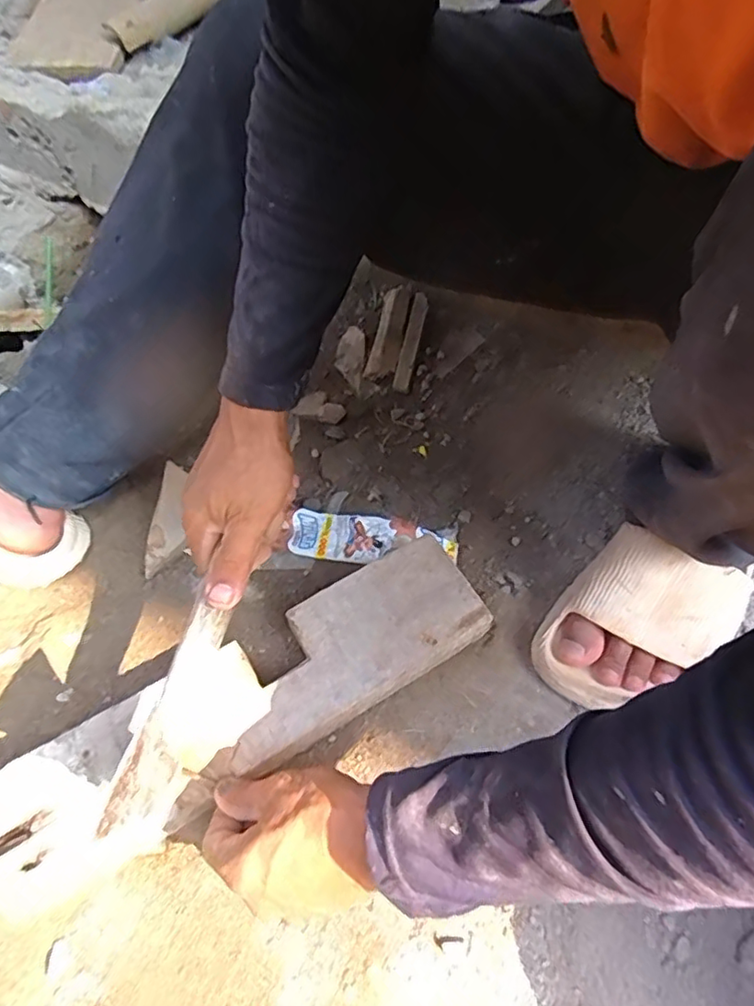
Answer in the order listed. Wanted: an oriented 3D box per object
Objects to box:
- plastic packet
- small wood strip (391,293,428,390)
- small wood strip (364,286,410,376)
[{"bbox_3d":[-0.004,0.035,0.588,0.162,0.013,0.048,8,61,6],"label":"plastic packet"},{"bbox_3d":[0.039,-0.188,0.696,0.019,0.005,0.122,12,81,9],"label":"small wood strip"},{"bbox_3d":[0.015,-0.202,0.702,0.034,0.004,0.110,13,81,9],"label":"small wood strip"}]

